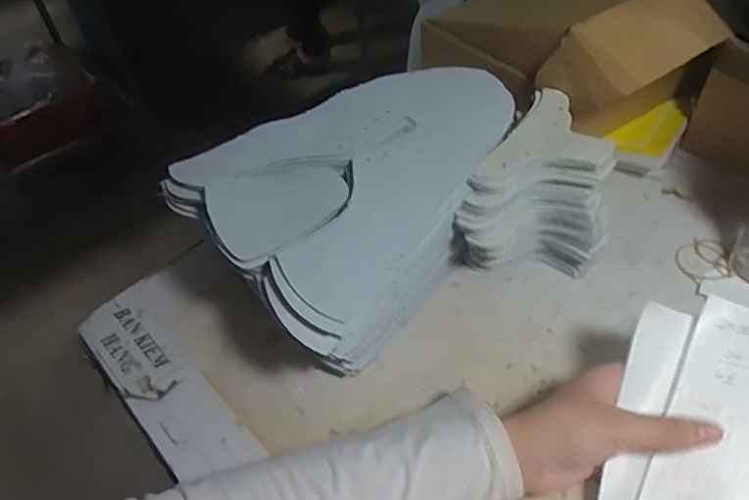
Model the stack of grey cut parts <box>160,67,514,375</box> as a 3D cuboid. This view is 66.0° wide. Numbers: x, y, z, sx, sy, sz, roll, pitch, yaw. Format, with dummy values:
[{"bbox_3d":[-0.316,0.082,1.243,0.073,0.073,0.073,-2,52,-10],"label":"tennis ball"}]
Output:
[{"bbox_3d":[0.002,-0.036,0.488,0.271,0.126,0.212,-35,51,-23],"label":"stack of grey cut parts"}]

